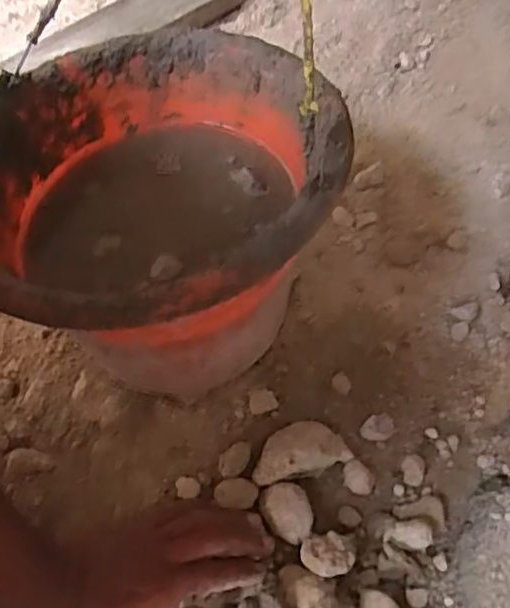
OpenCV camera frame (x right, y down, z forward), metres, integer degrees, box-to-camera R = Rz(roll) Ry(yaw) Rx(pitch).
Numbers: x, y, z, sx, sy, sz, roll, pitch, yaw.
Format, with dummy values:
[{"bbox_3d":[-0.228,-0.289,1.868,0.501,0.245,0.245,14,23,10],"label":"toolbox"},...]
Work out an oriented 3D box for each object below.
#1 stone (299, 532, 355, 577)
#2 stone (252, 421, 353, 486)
[{"bbox_3d":[0.050,0.178,0.435,0.034,0.026,0.027,-12,53,-4],"label":"stone"},{"bbox_3d":[0.033,0.113,0.487,0.075,0.028,0.043,-14,53,-5],"label":"stone"}]

